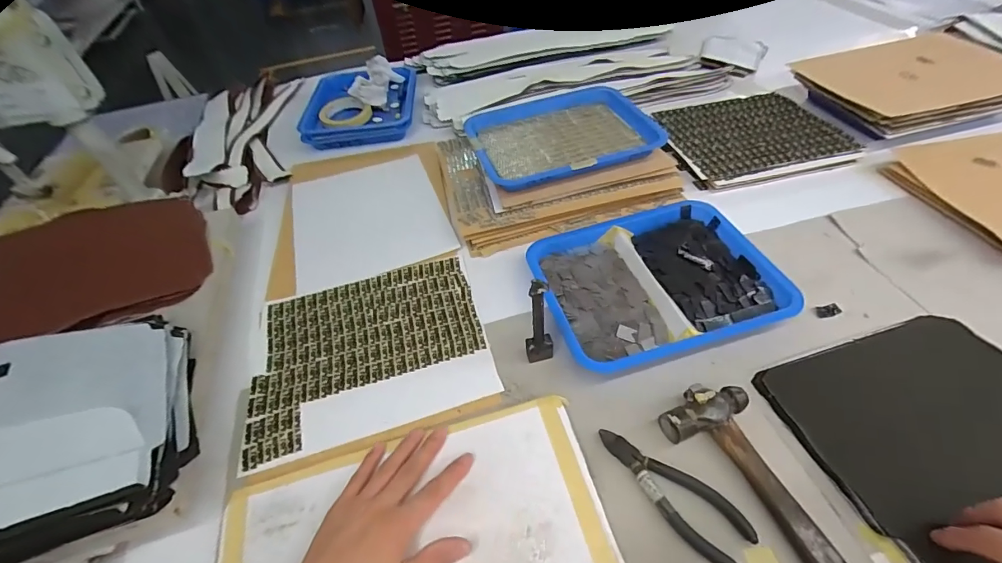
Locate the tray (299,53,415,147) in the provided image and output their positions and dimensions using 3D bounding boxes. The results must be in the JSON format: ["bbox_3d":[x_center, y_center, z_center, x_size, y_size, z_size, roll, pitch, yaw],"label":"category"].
[{"bbox_3d":[-0.296,-0.390,0.930,0.219,0.053,0.260,-7,49,0],"label":"tray"}]

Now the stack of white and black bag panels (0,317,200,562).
[{"bbox_3d":[-0.424,0.141,0.382,0.235,0.093,0.210,-26,51,-16],"label":"stack of white and black bag panels"}]

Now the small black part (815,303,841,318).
[{"bbox_3d":[0.395,0.035,0.521,0.031,0.004,0.017,-11,49,-4],"label":"small black part"}]

